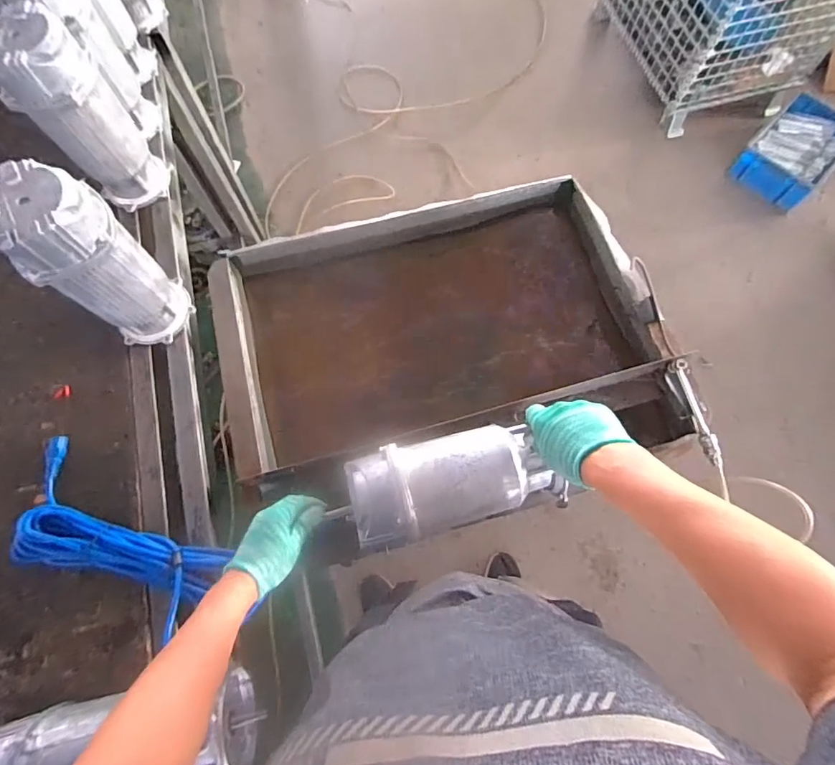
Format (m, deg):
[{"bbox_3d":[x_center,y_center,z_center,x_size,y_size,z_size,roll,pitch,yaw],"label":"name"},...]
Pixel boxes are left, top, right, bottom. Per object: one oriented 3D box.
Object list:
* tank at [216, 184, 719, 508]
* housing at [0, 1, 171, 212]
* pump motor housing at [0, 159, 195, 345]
[{"bbox_3d":[0.037,-0.072,0.911,0.746,0.187,0.517,-15,72,-4],"label":"tank"},{"bbox_3d":[-0.556,-0.435,0.798,0.140,0.290,0.123,-41,75,-12],"label":"housing"},{"bbox_3d":[-0.467,-0.164,0.713,0.114,0.310,0.133,36,75,12],"label":"pump motor housing"}]

